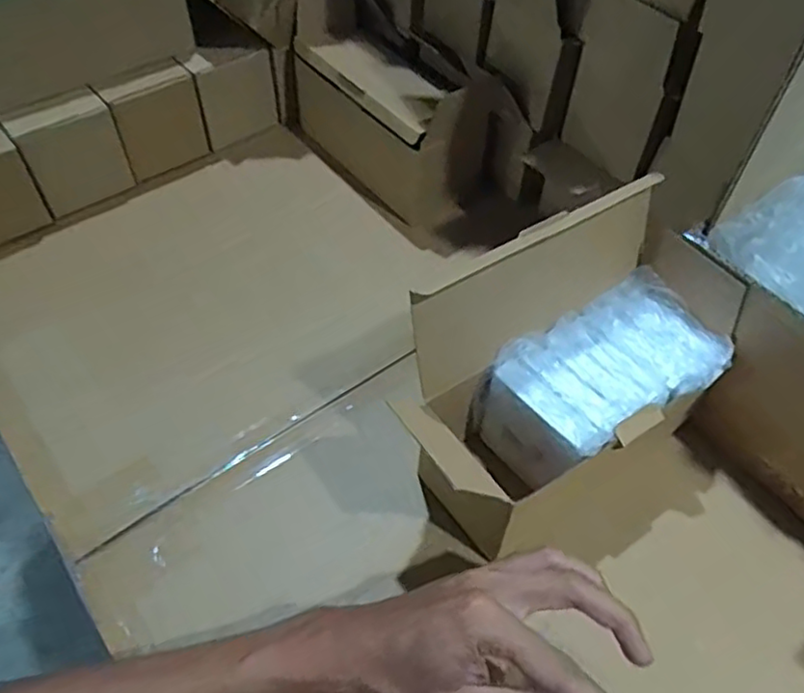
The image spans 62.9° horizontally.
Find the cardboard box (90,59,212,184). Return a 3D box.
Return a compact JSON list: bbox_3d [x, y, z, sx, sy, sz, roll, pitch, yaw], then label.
[{"bbox_3d":[-0.258,-0.237,0.689,0.093,0.091,0.042,-34,60,-25],"label":"cardboard box"}]

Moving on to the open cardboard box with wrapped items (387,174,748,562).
[{"bbox_3d":[0.123,0.017,0.467,0.241,0.172,0.123,-27,57,-21],"label":"open cardboard box with wrapped items"}]

